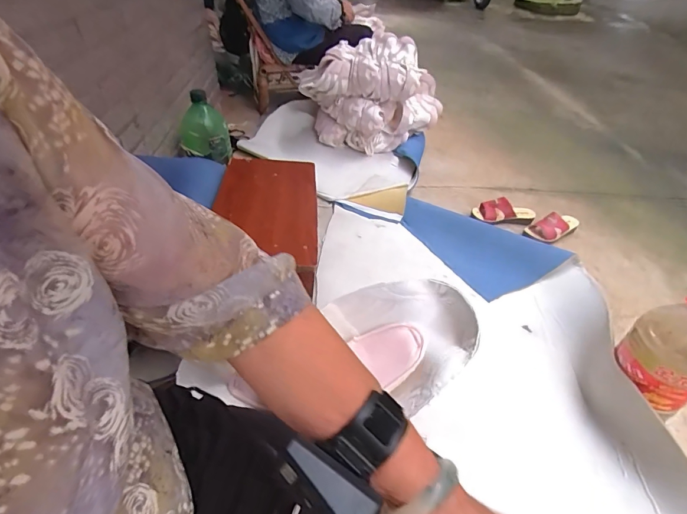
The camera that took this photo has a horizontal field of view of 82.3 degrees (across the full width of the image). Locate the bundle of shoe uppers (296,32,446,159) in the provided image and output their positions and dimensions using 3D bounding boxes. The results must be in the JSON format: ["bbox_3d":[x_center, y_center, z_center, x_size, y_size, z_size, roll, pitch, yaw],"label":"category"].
[{"bbox_3d":[0.116,-0.678,1.672,0.522,0.383,0.365,23,45,22],"label":"bundle of shoe uppers"}]

